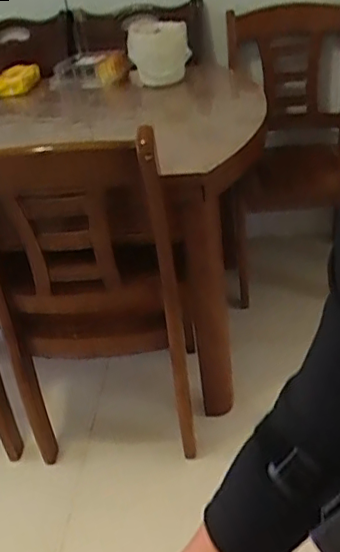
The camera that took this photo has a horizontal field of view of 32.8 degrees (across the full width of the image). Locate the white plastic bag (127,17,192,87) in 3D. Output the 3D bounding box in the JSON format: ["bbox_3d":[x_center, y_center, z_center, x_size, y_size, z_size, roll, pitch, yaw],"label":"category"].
[{"bbox_3d":[-0.028,-0.606,1.534,0.165,0.150,0.184,-7,32,1],"label":"white plastic bag"}]

